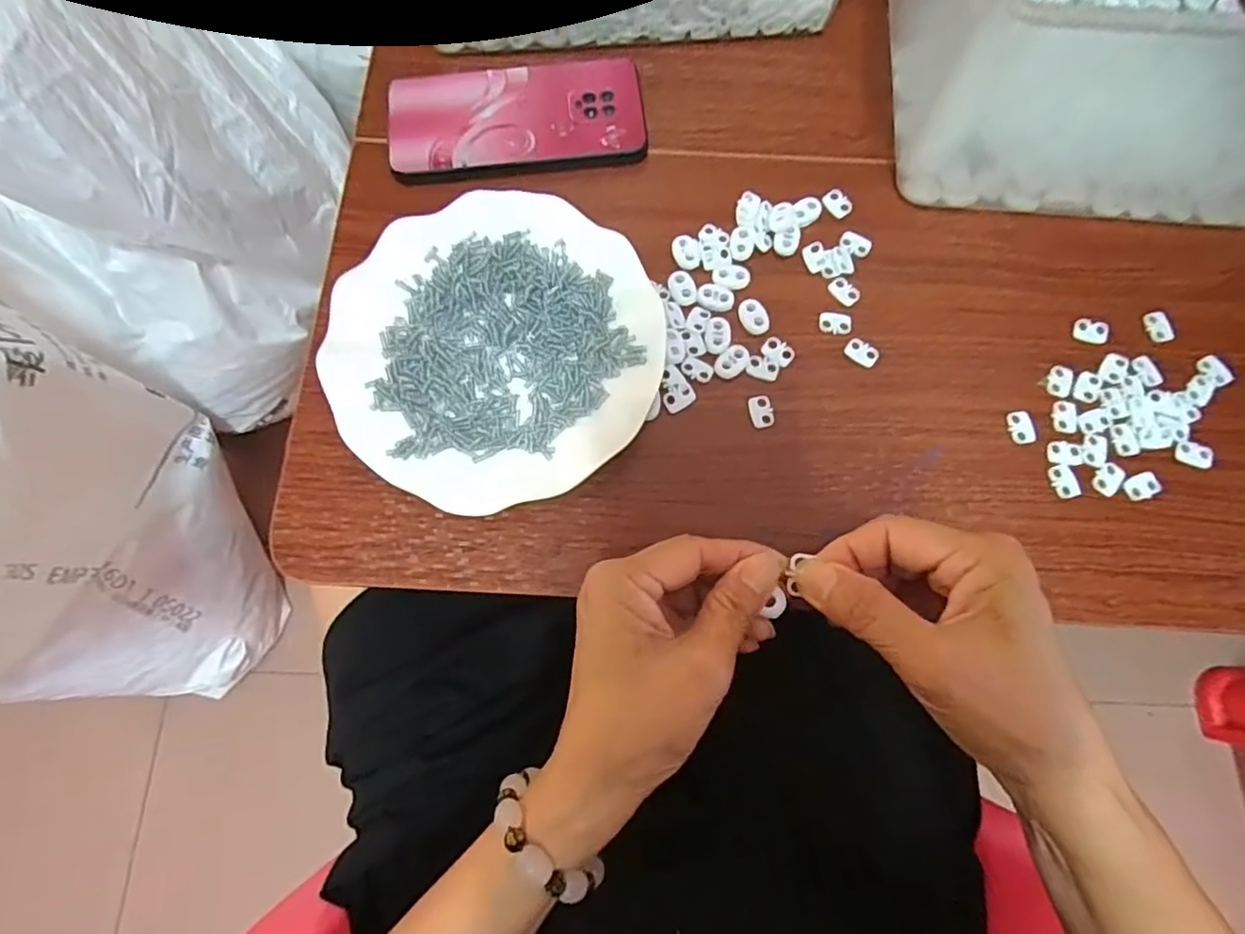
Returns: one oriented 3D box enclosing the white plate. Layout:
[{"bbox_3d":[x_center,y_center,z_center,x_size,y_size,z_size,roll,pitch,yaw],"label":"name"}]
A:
[{"bbox_3d":[-0.071,-0.069,0.349,0.178,0.026,0.180,0,79,1],"label":"white plate"}]

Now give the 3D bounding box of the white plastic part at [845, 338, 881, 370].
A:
[{"bbox_3d":[0.141,-0.068,0.362,0.019,0.004,0.014,35,81,7],"label":"white plastic part"}]

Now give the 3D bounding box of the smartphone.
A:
[{"bbox_3d":[-0.069,-0.227,0.401,0.162,0.012,0.083,-8,79,-1],"label":"smartphone"}]

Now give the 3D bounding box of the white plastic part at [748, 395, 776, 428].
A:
[{"bbox_3d":[0.080,-0.032,0.352,0.014,0.004,0.019,-8,79,-1],"label":"white plastic part"}]

